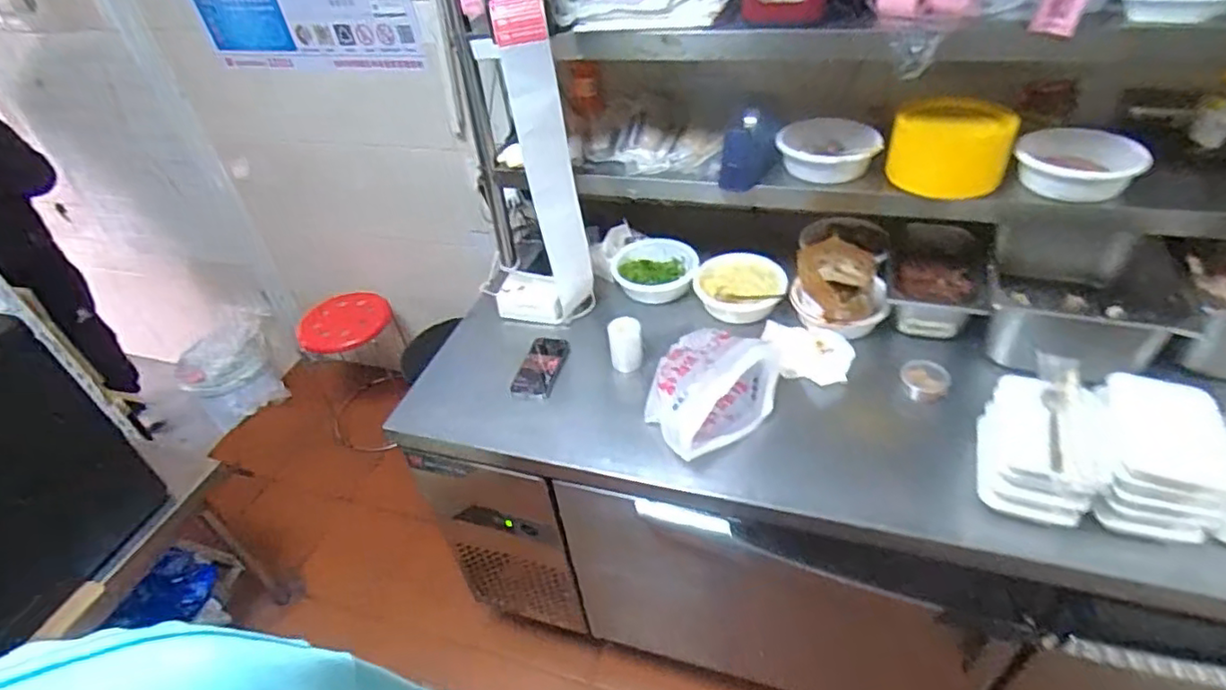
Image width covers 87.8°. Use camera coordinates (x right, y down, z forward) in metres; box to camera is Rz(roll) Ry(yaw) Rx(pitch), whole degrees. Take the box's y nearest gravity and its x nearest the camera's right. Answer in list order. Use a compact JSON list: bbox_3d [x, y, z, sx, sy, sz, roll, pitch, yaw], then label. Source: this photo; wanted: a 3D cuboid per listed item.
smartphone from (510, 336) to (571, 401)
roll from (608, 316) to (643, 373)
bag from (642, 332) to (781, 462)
[{"bbox_3d":[-0.125,0.035,1.143,0.075,0.011,0.144,8,43,17],"label":"smartphone"},{"bbox_3d":[0.022,-0.002,1.095,0.051,0.097,0.062,-3,41,5],"label":"roll"},{"bbox_3d":[0.142,0.069,0.983,0.165,0.126,0.228,19,47,27],"label":"bag"}]

